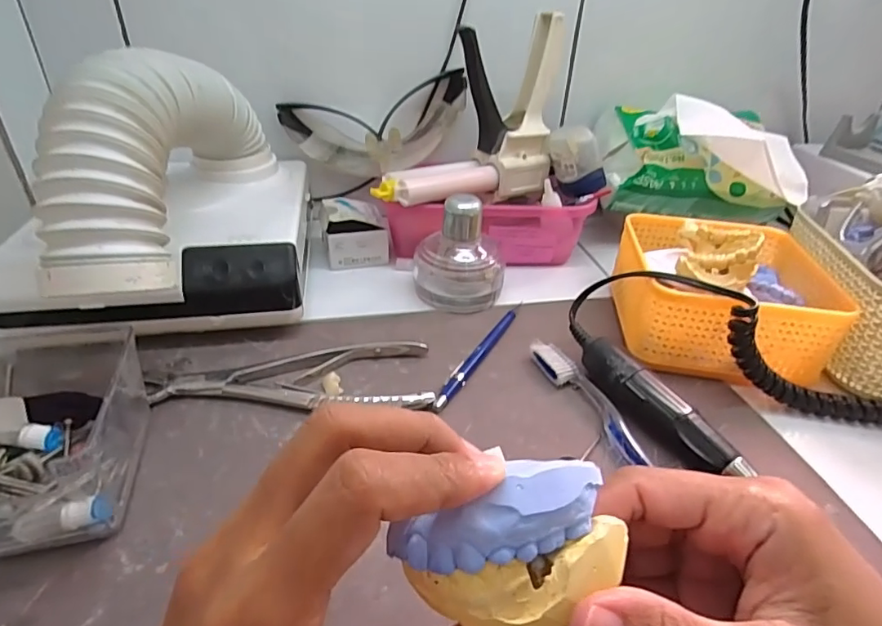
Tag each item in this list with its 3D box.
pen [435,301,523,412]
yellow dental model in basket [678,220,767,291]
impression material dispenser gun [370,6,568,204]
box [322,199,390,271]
[{"bbox_3d":[0.028,0.024,0.368,0.015,0.011,0.138,19,38,22],"label":"pen"},{"bbox_3d":[0.199,-0.044,0.374,0.049,0.029,0.068,16,37,18],"label":"yellow dental model in basket"},{"bbox_3d":[0.029,-0.161,0.430,0.175,0.128,0.057,-24,43,-33],"label":"impression material dispenser gun"},{"bbox_3d":[-0.081,-0.076,0.481,0.060,0.047,0.053,-8,36,-15],"label":"box"}]

